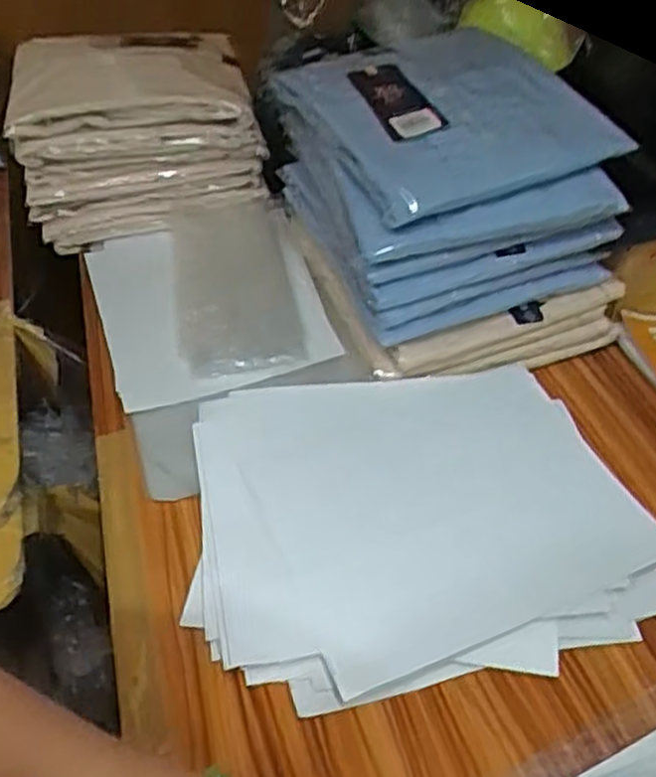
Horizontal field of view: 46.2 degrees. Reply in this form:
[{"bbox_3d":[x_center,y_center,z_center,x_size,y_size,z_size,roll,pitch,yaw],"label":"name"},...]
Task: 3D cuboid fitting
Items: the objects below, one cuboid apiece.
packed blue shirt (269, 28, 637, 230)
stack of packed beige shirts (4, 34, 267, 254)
[{"bbox_3d":[0.092,-0.239,0.658,0.200,0.035,0.240,-20,46,-14],"label":"packed blue shirt"},{"bbox_3d":[-0.215,-0.290,0.858,0.255,0.151,0.211,-16,46,-12],"label":"stack of packed beige shirts"}]

